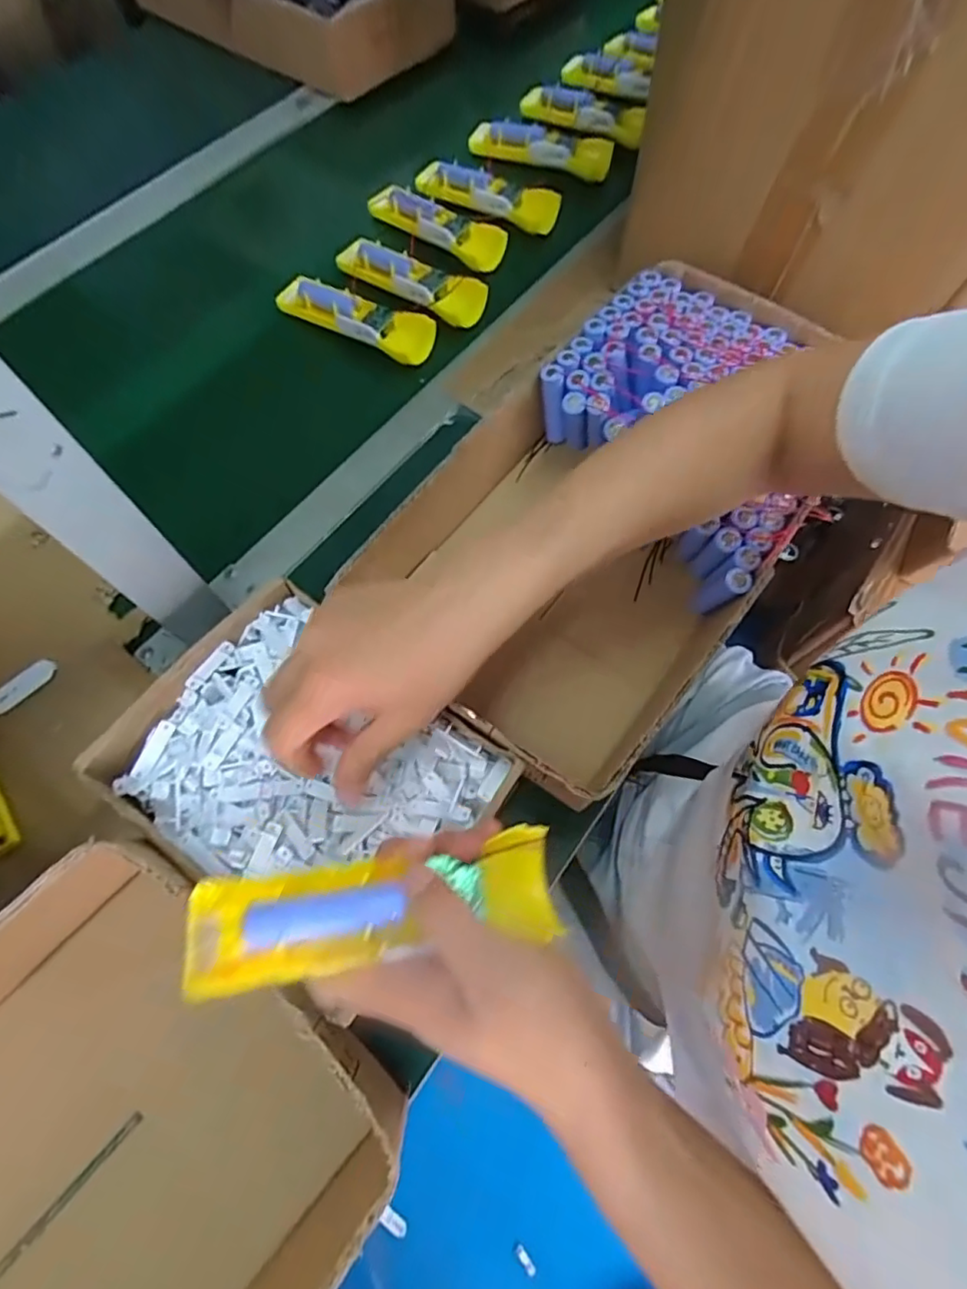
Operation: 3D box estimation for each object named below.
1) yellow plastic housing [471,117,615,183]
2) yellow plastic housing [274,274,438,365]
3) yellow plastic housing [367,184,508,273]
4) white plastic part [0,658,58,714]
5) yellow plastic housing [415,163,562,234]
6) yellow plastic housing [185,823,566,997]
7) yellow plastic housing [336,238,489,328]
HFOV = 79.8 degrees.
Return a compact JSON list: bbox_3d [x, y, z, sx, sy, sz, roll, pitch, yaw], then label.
[{"bbox_3d":[0.064,-0.549,0.637,0.153,0.034,0.031,13,68,5],"label":"yellow plastic housing"},{"bbox_3d":[-0.121,-0.314,0.550,0.156,0.021,0.047,27,70,11],"label":"yellow plastic housing"},{"bbox_3d":[-0.050,-0.433,0.596,0.155,0.028,0.042,30,71,12],"label":"yellow plastic housing"},{"bbox_3d":[-0.337,0.029,0.421,0.022,0.004,0.050,39,73,14],"label":"white plastic part"},{"bbox_3d":[0.001,-0.481,0.620,0.162,0.032,0.048,23,70,9],"label":"yellow plastic housing"},{"bbox_3d":[-0.045,0.118,0.261,0.162,0.024,0.046,-4,67,-17],"label":"yellow plastic housing"},{"bbox_3d":[-0.070,-0.360,0.570,0.156,0.031,0.043,32,71,12],"label":"yellow plastic housing"}]

